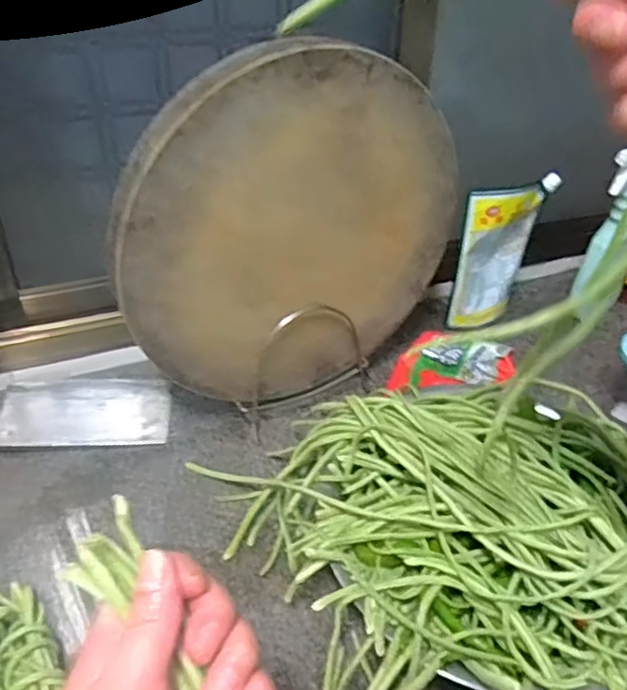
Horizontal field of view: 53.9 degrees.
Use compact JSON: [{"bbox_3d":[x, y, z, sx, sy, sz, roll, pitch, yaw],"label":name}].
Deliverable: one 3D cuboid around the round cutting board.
[{"bbox_3d":[-0.013,-0.106,0.633,0.364,0.360,0.033,-16,42,-21],"label":"round cutting board"}]

